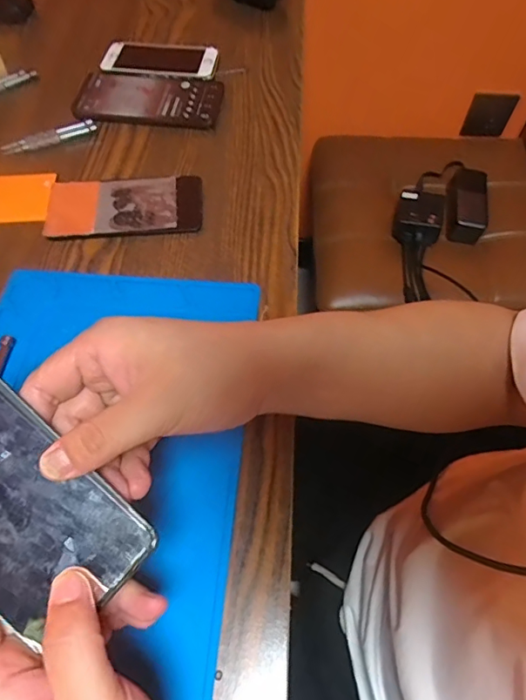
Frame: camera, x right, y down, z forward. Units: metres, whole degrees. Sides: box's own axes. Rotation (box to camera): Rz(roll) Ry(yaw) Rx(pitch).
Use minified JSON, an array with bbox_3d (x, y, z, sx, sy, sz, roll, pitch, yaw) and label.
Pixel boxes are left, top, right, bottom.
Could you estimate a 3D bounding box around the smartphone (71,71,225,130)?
[{"bbox_3d":[-0.132,-0.289,0.563,0.167,0.014,0.079,7,61,5],"label":"smartphone"}]

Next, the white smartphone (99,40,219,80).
[{"bbox_3d":[-0.125,-0.355,0.595,0.136,0.009,0.073,7,60,4],"label":"white smartphone"}]

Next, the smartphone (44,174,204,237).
[{"bbox_3d":[-0.137,-0.143,0.483,0.150,0.010,0.069,-2,61,0],"label":"smartphone"}]

